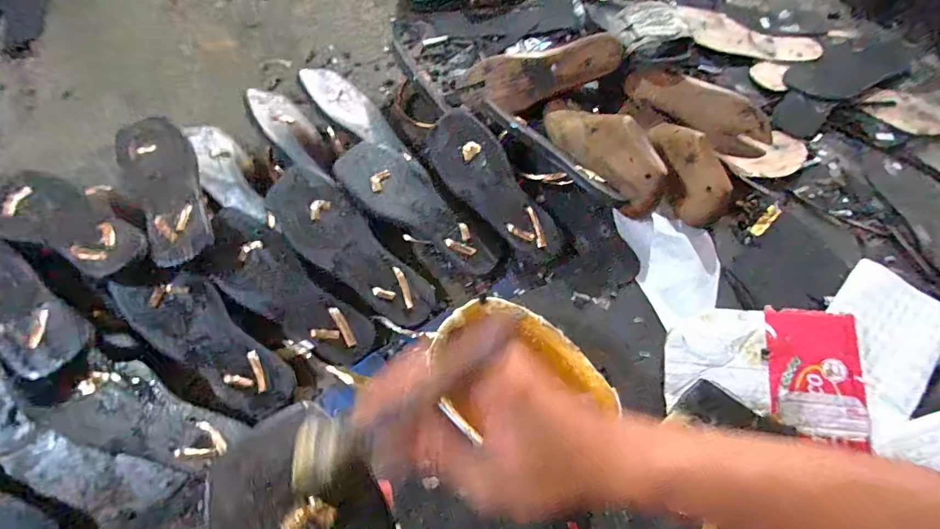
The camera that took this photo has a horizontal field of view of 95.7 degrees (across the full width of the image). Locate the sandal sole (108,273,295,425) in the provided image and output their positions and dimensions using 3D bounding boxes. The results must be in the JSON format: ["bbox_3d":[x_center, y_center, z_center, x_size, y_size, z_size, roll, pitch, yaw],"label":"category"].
[{"bbox_3d":[-0.292,0.089,0.484,0.205,0.016,0.080,45,72,-8],"label":"sandal sole"}]

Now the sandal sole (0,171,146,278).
[{"bbox_3d":[-0.468,-0.053,0.483,0.225,0.026,0.083,24,70,6],"label":"sandal sole"}]

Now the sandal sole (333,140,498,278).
[{"bbox_3d":[-0.067,-0.070,0.560,0.234,0.023,0.088,43,72,-2],"label":"sandal sole"}]

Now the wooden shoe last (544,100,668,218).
[{"bbox_3d":[0.177,-0.166,0.592,0.064,0.085,0.224,-29,58,-13],"label":"wooden shoe last"}]

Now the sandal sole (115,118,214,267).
[{"bbox_3d":[-0.376,-0.104,0.521,0.082,0.024,0.239,-26,64,-11],"label":"sandal sole"}]

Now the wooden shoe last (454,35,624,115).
[{"bbox_3d":[0.102,-0.285,0.646,0.241,0.035,0.075,-7,113,14],"label":"wooden shoe last"}]

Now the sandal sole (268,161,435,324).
[{"bbox_3d":[-0.146,-0.017,0.527,0.242,0.013,0.081,44,72,-5],"label":"sandal sole"}]

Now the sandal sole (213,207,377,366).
[{"bbox_3d":[-0.217,0.036,0.509,0.227,0.018,0.082,45,72,-8],"label":"sandal sole"}]

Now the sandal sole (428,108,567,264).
[{"bbox_3d":[0.031,-0.097,0.562,0.084,0.012,0.233,-34,86,-3],"label":"sandal sole"}]

